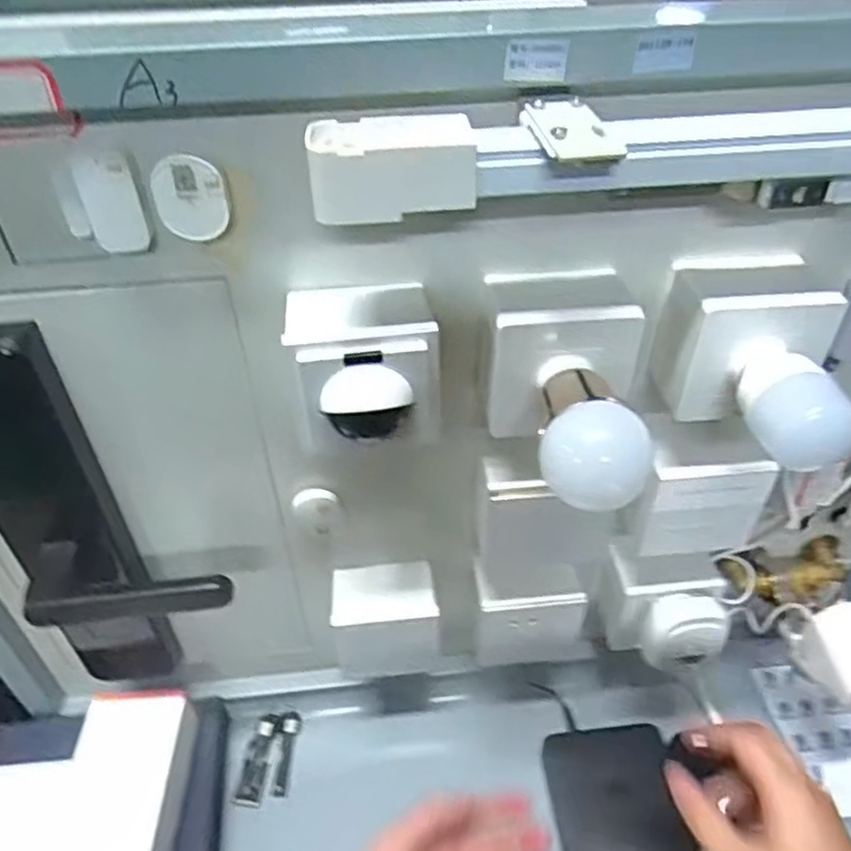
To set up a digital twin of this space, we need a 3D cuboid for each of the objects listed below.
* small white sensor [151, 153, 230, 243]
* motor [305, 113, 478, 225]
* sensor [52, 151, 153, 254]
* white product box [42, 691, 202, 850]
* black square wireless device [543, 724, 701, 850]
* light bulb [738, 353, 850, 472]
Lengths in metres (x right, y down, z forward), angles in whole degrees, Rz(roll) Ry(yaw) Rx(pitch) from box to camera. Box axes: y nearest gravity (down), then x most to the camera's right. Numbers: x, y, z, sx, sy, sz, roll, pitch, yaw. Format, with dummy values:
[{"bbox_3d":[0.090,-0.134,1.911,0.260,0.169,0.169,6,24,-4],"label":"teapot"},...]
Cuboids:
[{"bbox_3d":[-0.122,-0.118,0.365,0.035,0.043,0.008,-1,41,1],"label":"small white sensor"},{"bbox_3d":[-0.016,-0.125,0.340,0.076,0.034,0.039,-3,41,-1],"label":"motor"},{"bbox_3d":[-0.167,-0.113,0.363,0.039,0.050,0.007,-11,42,-11],"label":"sensor"},{"bbox_3d":[-0.244,0.299,0.563,0.086,0.059,0.151,1,41,3],"label":"white product box"},{"bbox_3d":[0.164,0.325,0.613,0.105,0.012,0.112,-16,58,9],"label":"black square wireless device"},{"bbox_3d":[0.205,-0.012,0.391,0.043,0.043,0.070,-10,42,-10],"label":"light bulb"}]

